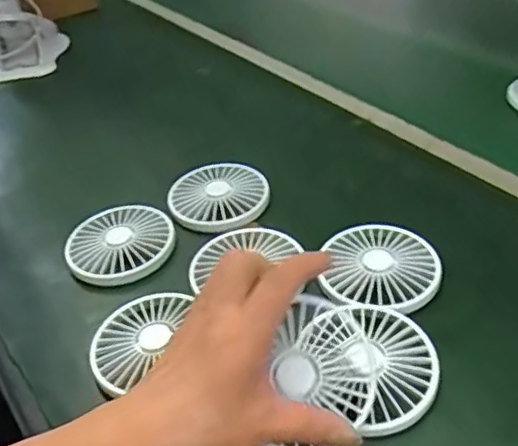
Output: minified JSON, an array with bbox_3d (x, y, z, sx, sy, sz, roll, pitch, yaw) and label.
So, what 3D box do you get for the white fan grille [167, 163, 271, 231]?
[{"bbox_3d":[-0.036,-0.027,0.531,0.086,0.010,0.085,-4,39,3],"label":"white fan grille"}]

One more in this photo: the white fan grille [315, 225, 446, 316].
[{"bbox_3d":[0.088,0.032,0.444,0.085,0.014,0.087,-4,39,3],"label":"white fan grille"}]

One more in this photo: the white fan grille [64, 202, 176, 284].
[{"bbox_3d":[-0.114,0.013,0.494,0.080,0.009,0.084,2,40,10],"label":"white fan grille"}]

